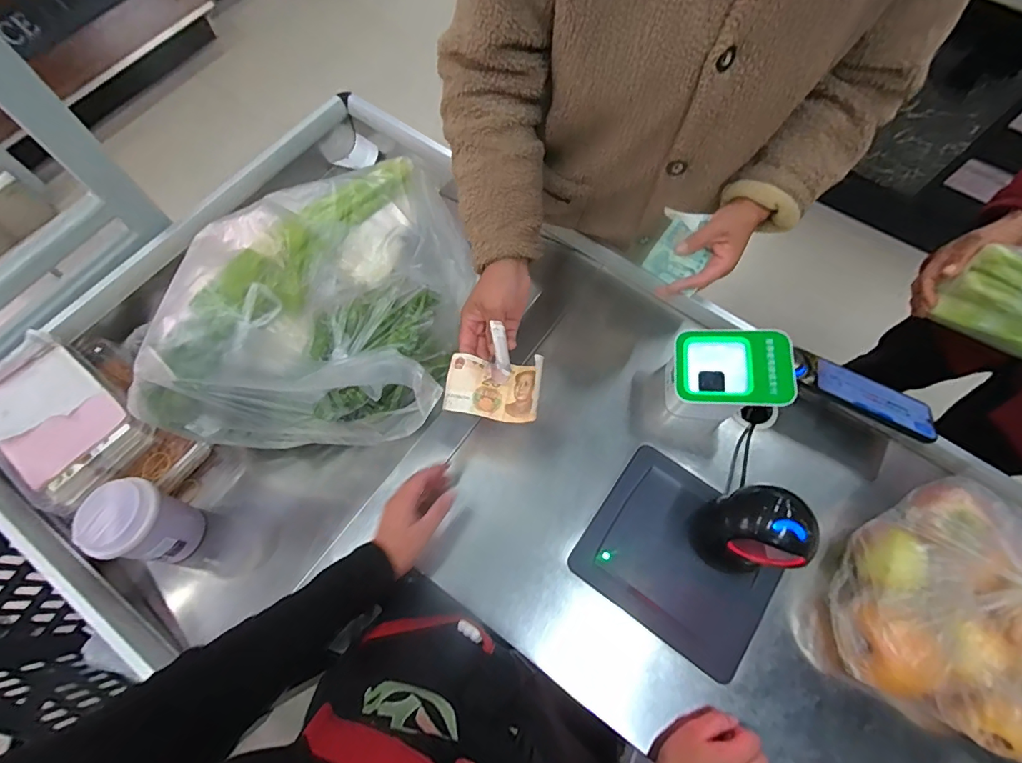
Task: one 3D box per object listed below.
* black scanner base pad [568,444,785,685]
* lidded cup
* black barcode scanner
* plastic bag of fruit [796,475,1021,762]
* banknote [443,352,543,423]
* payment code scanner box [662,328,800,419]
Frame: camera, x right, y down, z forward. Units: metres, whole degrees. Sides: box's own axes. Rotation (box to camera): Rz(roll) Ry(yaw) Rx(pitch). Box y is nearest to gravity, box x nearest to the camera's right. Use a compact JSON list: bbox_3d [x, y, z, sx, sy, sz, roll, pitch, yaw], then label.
[{"bbox_3d":[0.218,0.222,0.617,0.229,0.007,0.195,34,72,12],"label":"black scanner base pad"},{"bbox_3d":[-0.455,0.178,0.605,0.092,0.131,0.091,0,68,-1],"label":"lidded cup"},{"bbox_3d":[0.276,0.174,0.556,0.088,0.151,0.089,-3,68,-2],"label":"black barcode scanner"},{"bbox_3d":[0.523,0.255,0.523,0.254,0.177,0.252,30,71,10],"label":"plastic bag of fruit"},{"bbox_3d":[-0.021,0.003,0.535,0.104,0.040,0.069,9,68,3],"label":"banknote"},{"bbox_3d":[0.286,-0.011,0.657,0.135,0.110,0.108,6,68,1],"label":"payment code scanner box"}]

